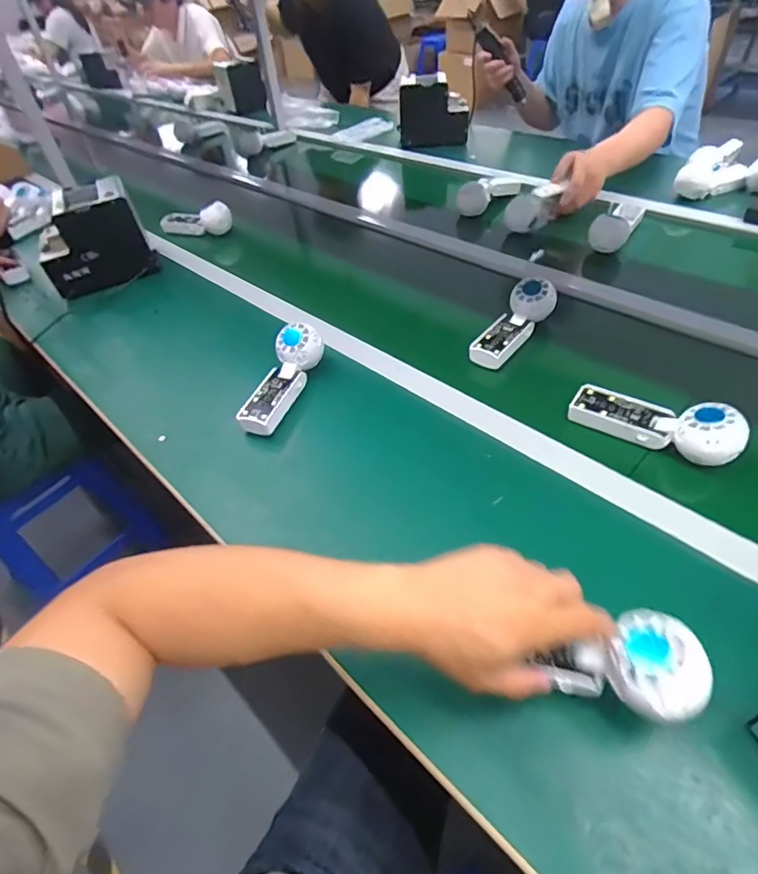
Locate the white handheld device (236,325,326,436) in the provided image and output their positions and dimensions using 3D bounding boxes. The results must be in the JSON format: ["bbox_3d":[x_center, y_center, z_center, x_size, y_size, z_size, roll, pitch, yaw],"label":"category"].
[{"bbox_3d":[-0.128,-0.075,0.657,0.049,0.044,0.162,14,64,20],"label":"white handheld device"}]

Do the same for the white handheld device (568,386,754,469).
[{"bbox_3d":[0.303,-0.023,0.551,0.169,0.055,0.051,27,55,29],"label":"white handheld device"}]

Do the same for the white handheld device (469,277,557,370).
[{"bbox_3d":[0.186,-0.162,0.704,0.054,0.050,0.163,30,56,30],"label":"white handheld device"}]

